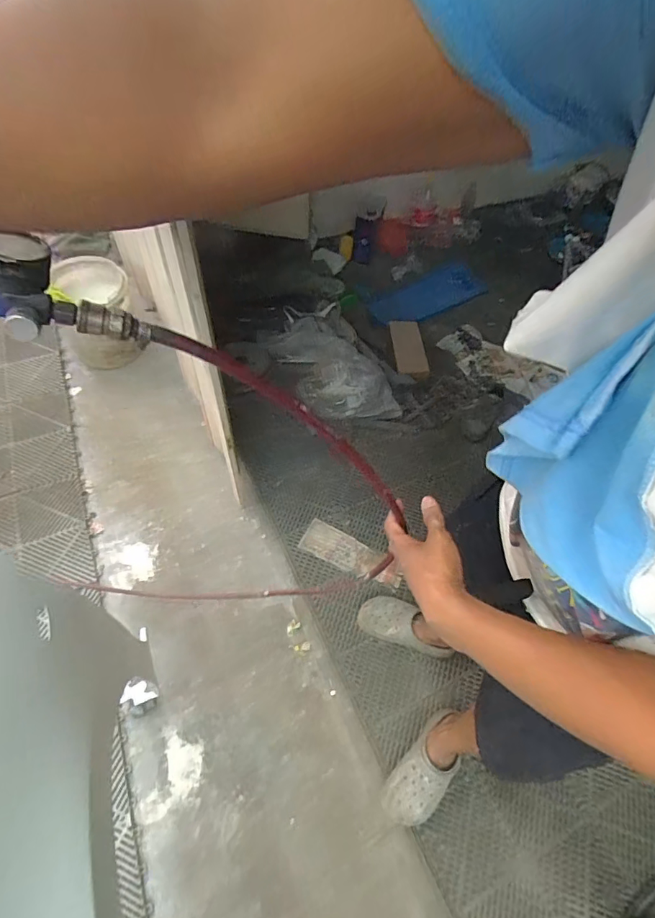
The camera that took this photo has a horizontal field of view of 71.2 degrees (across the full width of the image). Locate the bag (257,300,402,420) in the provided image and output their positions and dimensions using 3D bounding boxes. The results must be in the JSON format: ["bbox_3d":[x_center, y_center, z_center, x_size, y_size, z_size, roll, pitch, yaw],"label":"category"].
[{"bbox_3d":[0.001,-0.378,1.824,0.393,0.121,0.600,-23,62,-16],"label":"bag"}]

